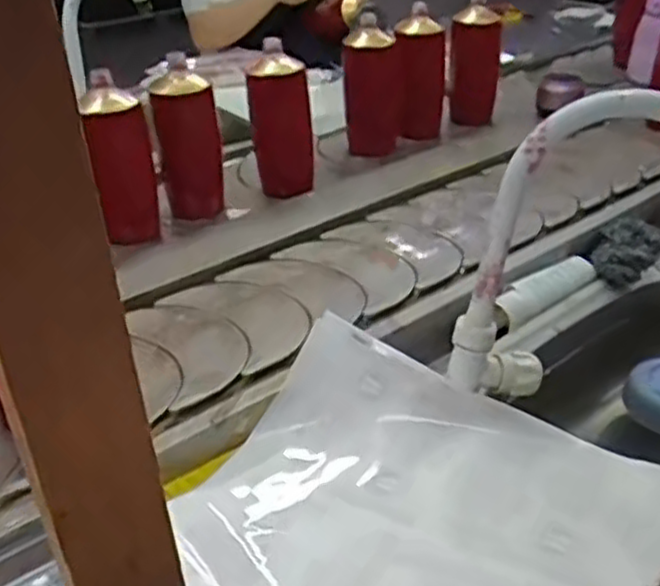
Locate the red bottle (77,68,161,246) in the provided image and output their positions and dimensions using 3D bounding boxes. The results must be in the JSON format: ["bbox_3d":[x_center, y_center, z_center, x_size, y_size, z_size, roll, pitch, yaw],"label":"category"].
[{"bbox_3d":[-0.253,-0.150,0.920,0.076,0.194,0.079,-8,33,-10],"label":"red bottle"}]

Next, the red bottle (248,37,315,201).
[{"bbox_3d":[-0.068,-0.227,1.046,0.082,0.204,0.072,-8,33,-10],"label":"red bottle"}]

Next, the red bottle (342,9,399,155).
[{"bbox_3d":[0.063,-0.328,1.196,0.092,0.219,0.078,-13,41,-2],"label":"red bottle"}]

